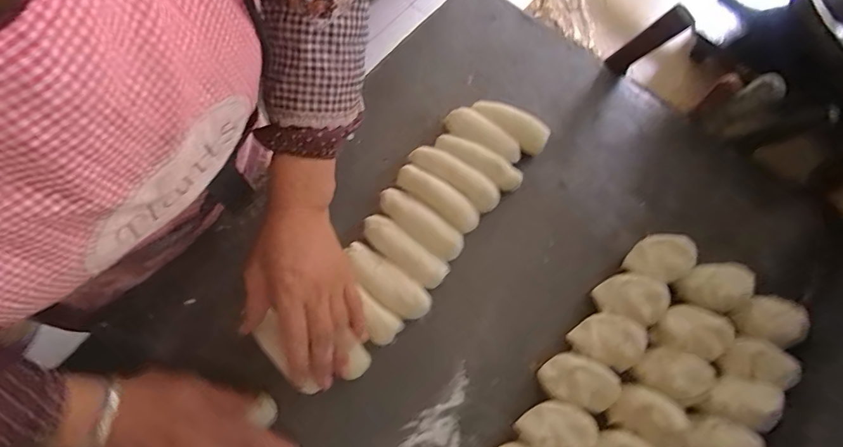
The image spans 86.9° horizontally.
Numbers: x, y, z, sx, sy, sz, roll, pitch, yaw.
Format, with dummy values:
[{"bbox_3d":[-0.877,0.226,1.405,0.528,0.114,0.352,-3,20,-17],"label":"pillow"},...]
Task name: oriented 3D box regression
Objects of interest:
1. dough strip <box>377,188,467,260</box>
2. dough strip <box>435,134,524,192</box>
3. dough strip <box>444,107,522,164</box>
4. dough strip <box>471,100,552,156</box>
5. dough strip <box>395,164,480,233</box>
[{"bbox_3d":[-0.002,0.001,0.507,0.109,0.021,0.036,36,71,15],"label":"dough strip"},{"bbox_3d":[0.068,-0.074,0.537,0.111,0.021,0.031,31,70,13],"label":"dough strip"},{"bbox_3d":[0.076,-0.109,0.553,0.103,0.021,0.037,36,72,9],"label":"dough strip"},{"bbox_3d":[0.115,-0.126,0.563,0.096,0.026,0.043,37,72,9],"label":"dough strip"},{"bbox_3d":[0.019,-0.030,0.518,0.106,0.022,0.034,35,71,14],"label":"dough strip"}]

